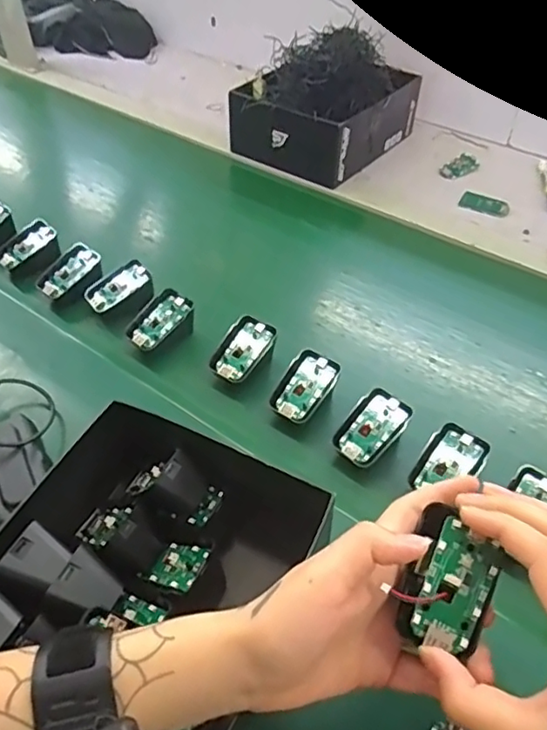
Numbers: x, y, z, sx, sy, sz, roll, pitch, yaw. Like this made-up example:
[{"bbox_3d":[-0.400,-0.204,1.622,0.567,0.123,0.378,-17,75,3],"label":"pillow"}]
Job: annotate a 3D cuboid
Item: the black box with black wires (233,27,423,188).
[{"bbox_3d":[0.078,-0.391,0.855,0.190,0.139,0.237,30,52,25],"label":"black box with black wires"}]

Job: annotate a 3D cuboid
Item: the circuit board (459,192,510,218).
[{"bbox_3d":[0.283,-0.215,0.781,0.064,0.004,0.040,21,49,18],"label":"circuit board"}]

